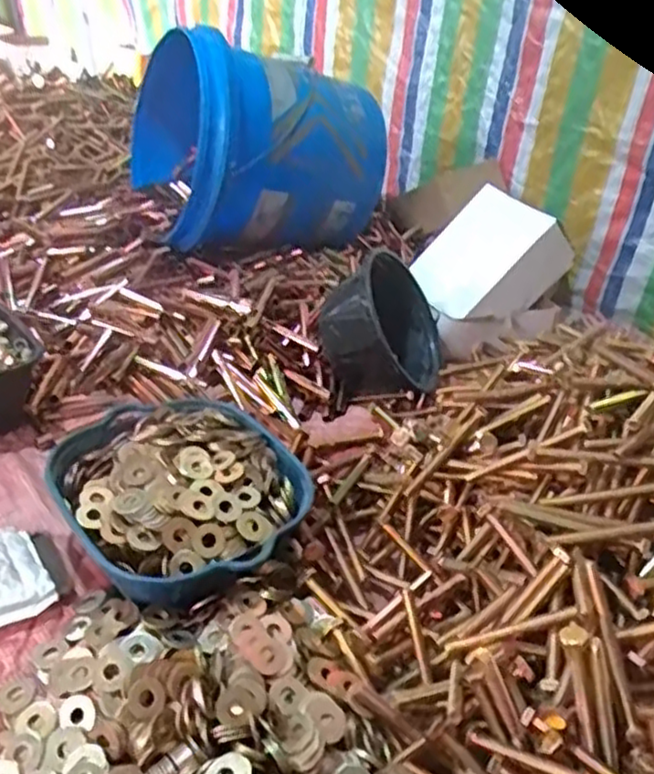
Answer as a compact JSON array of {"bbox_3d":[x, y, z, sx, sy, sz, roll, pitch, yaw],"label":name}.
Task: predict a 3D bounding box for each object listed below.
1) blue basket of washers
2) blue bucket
[{"bbox_3d":[-0.116,0.080,0.591,0.181,0.059,0.200,-27,46,-31],"label":"blue basket of washers"},{"bbox_3d":[-0.101,-0.330,0.995,0.268,0.246,0.268,-5,30,-34],"label":"blue bucket"}]

